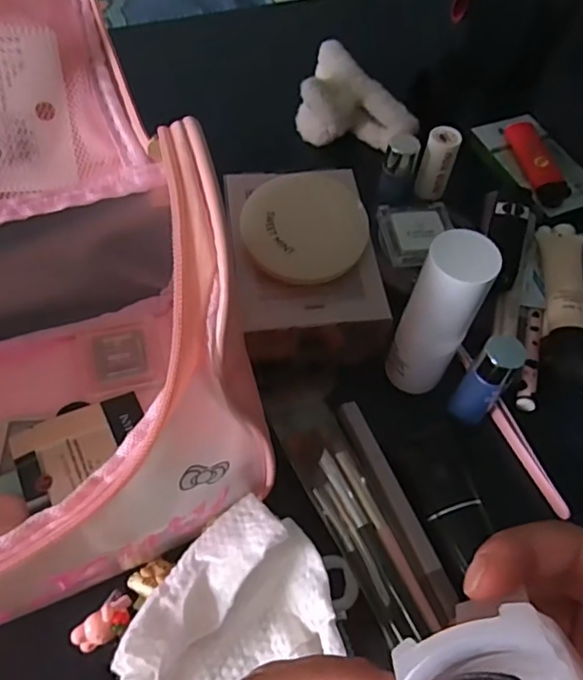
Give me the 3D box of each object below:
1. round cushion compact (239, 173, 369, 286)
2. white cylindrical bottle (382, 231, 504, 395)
[{"bbox_3d":[0.010,-0.063,0.329,0.072,0.018,0.073,2,57,-3],"label":"round cushion compact"},{"bbox_3d":[0.072,-0.010,0.288,0.031,0.095,0.030,2,57,-3],"label":"white cylindrical bottle"}]

